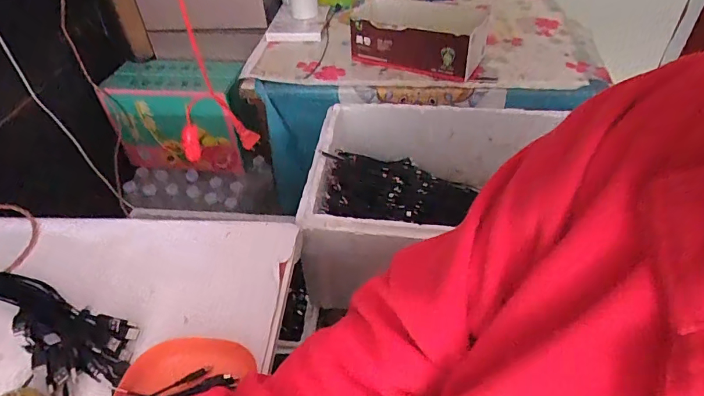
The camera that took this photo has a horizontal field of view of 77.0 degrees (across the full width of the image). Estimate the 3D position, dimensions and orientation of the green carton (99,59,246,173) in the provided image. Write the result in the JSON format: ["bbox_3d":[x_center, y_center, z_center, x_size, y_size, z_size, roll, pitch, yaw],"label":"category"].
[{"bbox_3d":[-0.416,-0.205,1.150,0.325,0.251,0.181,10,44,12],"label":"green carton"}]

